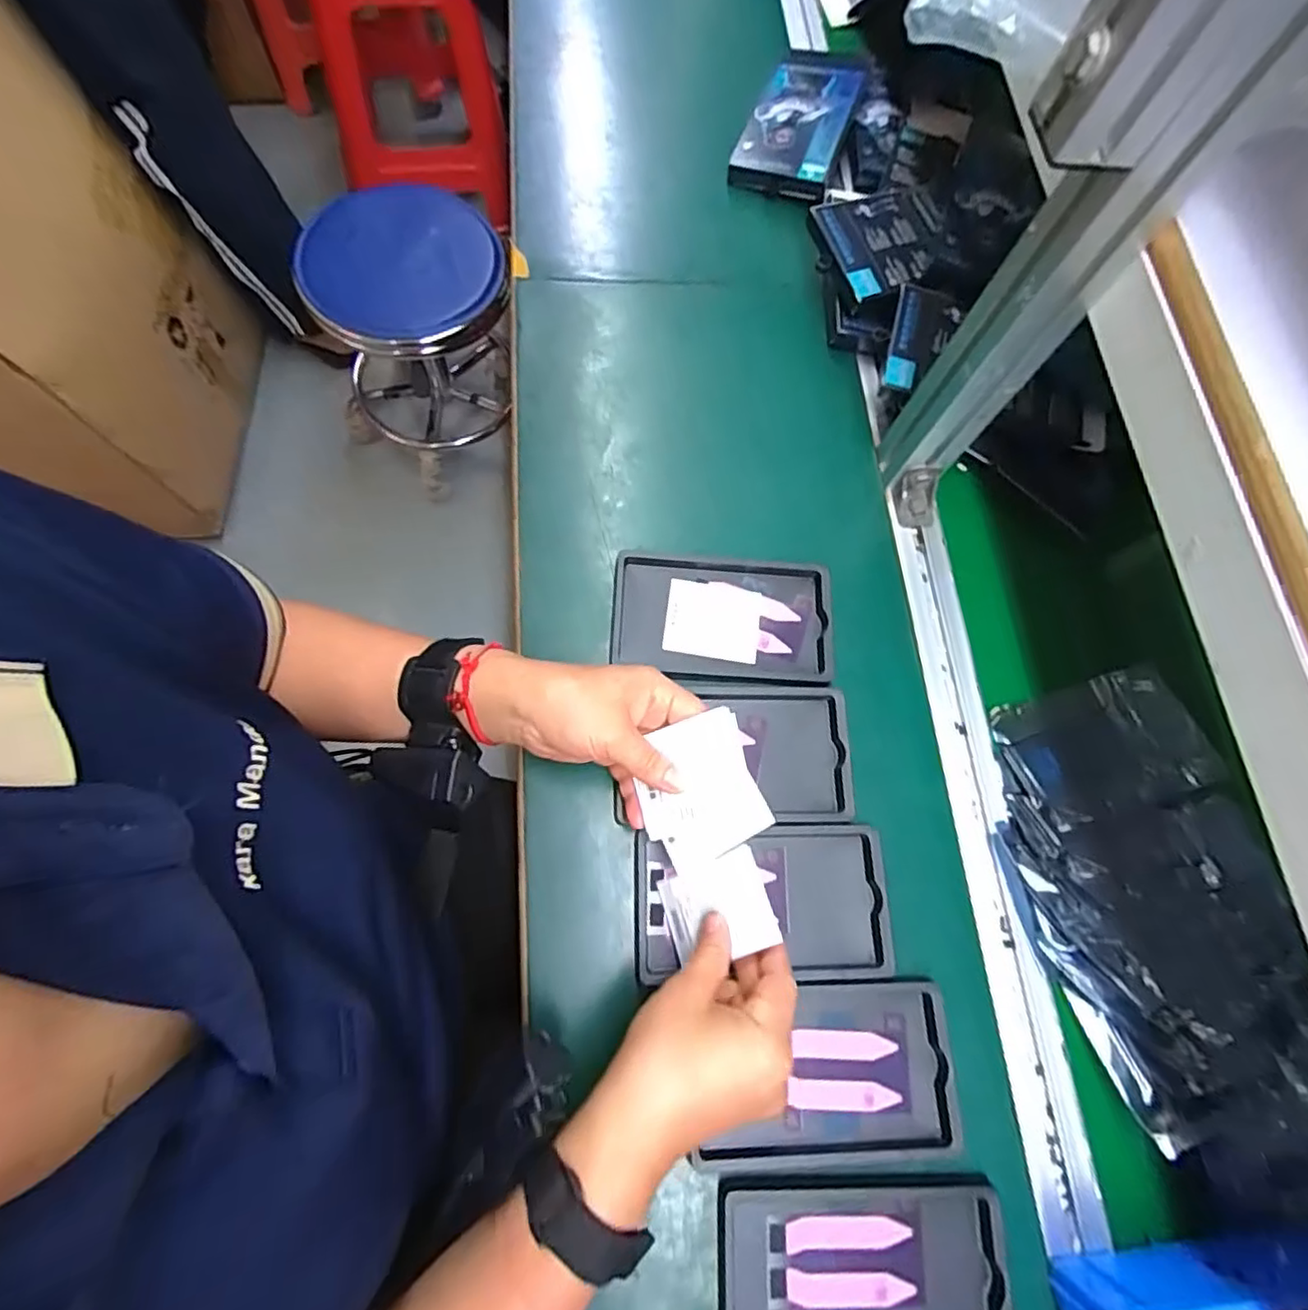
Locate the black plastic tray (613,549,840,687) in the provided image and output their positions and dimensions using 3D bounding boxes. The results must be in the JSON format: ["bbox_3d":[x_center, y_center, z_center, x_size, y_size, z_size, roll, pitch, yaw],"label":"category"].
[{"bbox_3d":[0.050,-0.026,0.464,0.157,0.011,0.094,3,73,-1],"label":"black plastic tray"}]

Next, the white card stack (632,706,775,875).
[{"bbox_3d":[0.025,0.079,0.368,0.072,0.011,0.078,-26,71,21],"label":"white card stack"}]

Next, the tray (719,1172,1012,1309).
[{"bbox_3d":[0.118,0.349,0.351,0.161,0.014,0.097,2,73,-2],"label":"tray"}]

